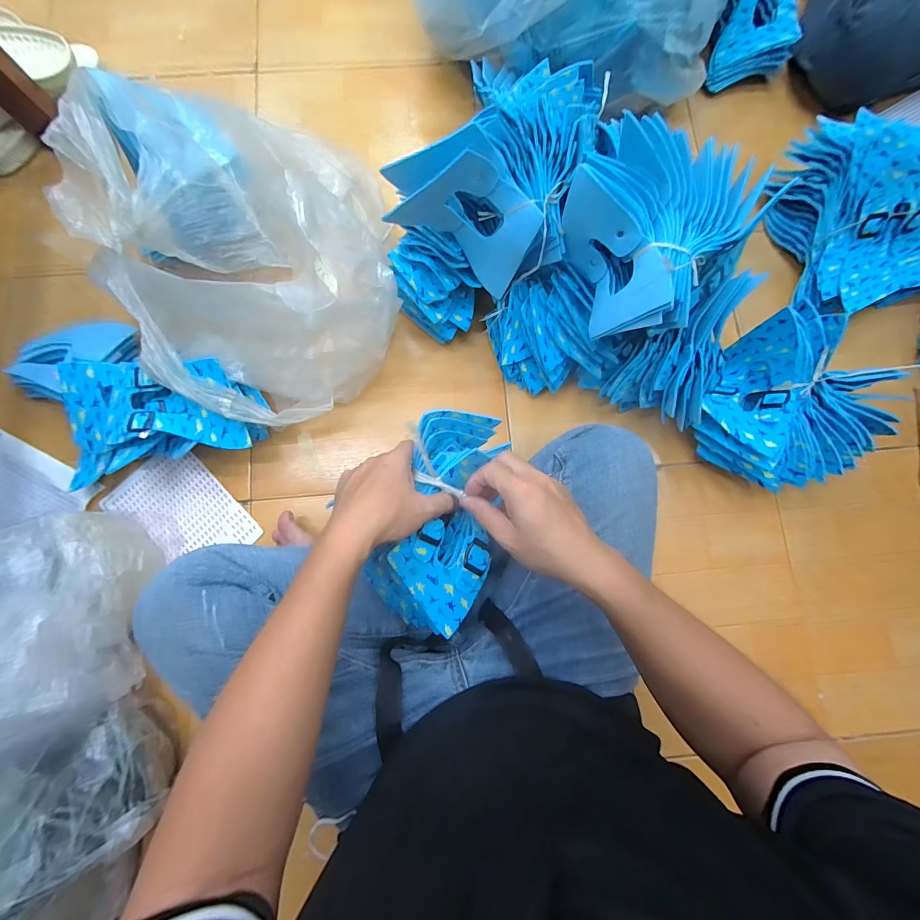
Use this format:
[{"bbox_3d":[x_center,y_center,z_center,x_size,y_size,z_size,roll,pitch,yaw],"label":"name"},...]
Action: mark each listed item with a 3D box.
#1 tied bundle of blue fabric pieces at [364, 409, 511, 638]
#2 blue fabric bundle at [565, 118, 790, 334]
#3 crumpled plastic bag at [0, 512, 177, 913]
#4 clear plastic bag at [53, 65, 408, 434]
[{"bbox_3d":[-0.022,0.061,0.406,0.118,0.097,0.231,9,86,1],"label":"tied bundle of blue fabric pieces"},{"bbox_3d":[0.217,-0.264,0.453,0.183,0.110,0.221,39,82,6],"label":"blue fabric bundle"},{"bbox_3d":[-0.471,0.243,0.419,0.147,0.247,0.355,-14,80,-3],"label":"crumpled plastic bag"},{"bbox_3d":[-0.286,-0.303,0.556,0.368,0.197,0.485,-24,80,-5],"label":"clear plastic bag"}]

